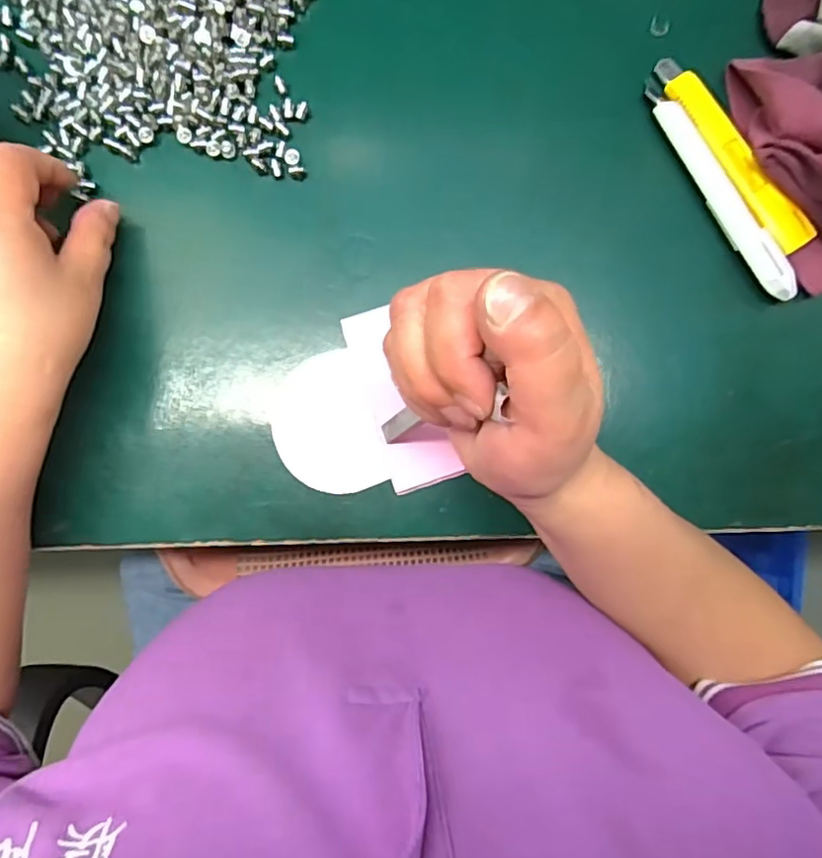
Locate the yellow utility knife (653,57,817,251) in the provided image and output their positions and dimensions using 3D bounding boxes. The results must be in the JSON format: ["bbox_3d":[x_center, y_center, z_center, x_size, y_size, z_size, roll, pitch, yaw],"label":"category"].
[{"bbox_3d":[0.175,-0.151,0.316,0.020,0.010,0.126,-35,89,-3],"label":"yellow utility knife"}]

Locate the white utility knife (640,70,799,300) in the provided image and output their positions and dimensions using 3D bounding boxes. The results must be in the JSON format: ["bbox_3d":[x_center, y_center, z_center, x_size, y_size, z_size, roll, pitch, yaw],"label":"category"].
[{"bbox_3d":[0.168,-0.132,0.315,0.017,0.014,0.139,-30,88,-3],"label":"white utility knife"}]

